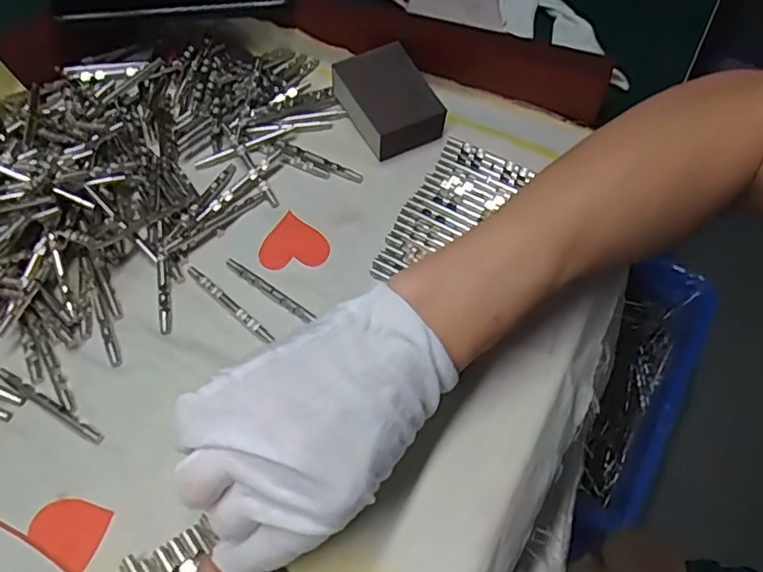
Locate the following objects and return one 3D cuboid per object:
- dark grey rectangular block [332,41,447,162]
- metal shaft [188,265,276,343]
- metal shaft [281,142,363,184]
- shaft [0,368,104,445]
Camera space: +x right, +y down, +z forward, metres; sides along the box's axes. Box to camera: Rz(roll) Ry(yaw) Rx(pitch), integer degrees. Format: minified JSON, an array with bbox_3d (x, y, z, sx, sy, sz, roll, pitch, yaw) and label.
[{"bbox_3d":[0.004,-0.122,0.385,0.050,0.027,0.072,-23,61,-16],"label":"dark grey rectangular block"},{"bbox_3d":[-0.083,0.008,0.319,0.068,0.004,0.006,38,63,20],"label":"metal shaft"},{"bbox_3d":[-0.039,-0.079,0.373,0.059,0.004,0.007,25,60,14],"label":"metal shaft"},{"bbox_3d":[-0.163,0.058,0.287,0.068,0.004,0.005,27,60,14],"label":"shaft"}]

